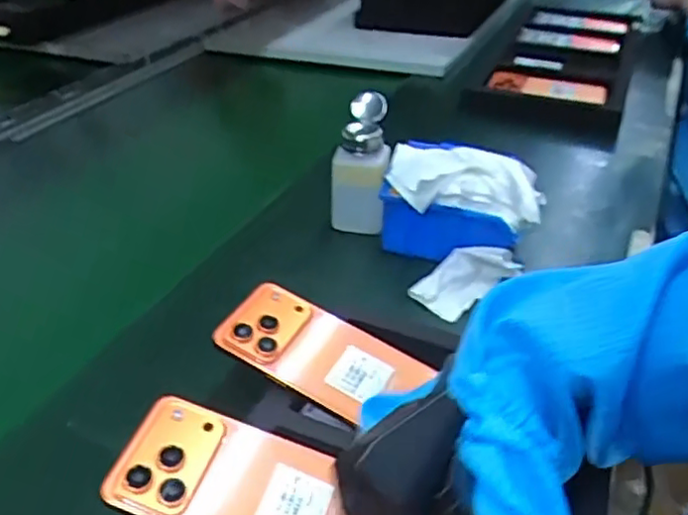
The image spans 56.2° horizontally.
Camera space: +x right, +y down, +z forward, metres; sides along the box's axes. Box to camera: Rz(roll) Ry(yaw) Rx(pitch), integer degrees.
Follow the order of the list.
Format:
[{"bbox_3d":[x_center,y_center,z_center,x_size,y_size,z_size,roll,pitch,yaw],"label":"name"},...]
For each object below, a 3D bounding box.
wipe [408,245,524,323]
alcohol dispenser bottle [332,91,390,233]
[{"bbox_3d":[0.106,0.017,0.578,0.092,0.036,0.048,-24,40,-28],"label":"wipe"},{"bbox_3d":[0.016,-0.087,0.640,0.058,0.125,0.072,-1,34,3],"label":"alcohol dispenser bottle"}]

